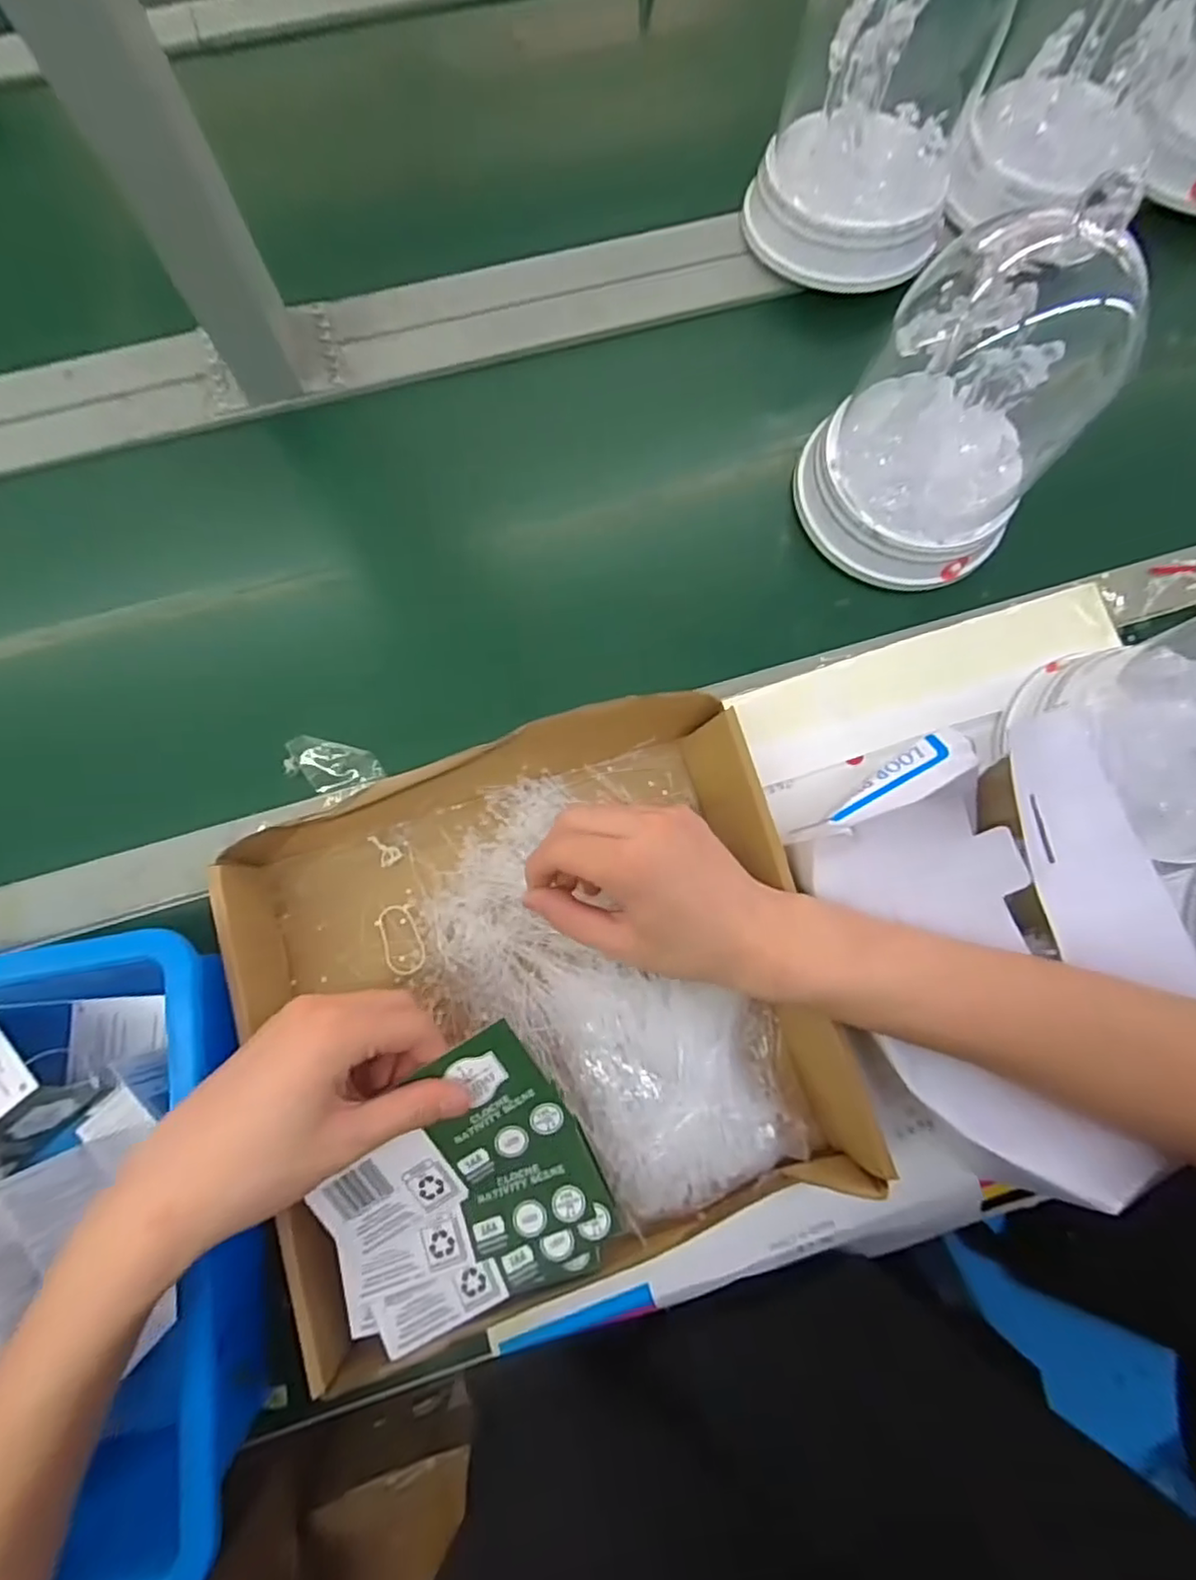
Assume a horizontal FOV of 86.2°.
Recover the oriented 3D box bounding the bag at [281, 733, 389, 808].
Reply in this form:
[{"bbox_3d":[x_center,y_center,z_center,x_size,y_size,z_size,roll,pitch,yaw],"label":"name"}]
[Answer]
[{"bbox_3d":[-0.178,-0.012,0.427,0.062,0.014,0.039,15,78,2],"label":"bag"}]

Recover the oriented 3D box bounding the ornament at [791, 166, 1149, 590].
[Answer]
[{"bbox_3d":[0.225,-0.236,0.384,0.147,0.195,0.132,42,80,7],"label":"ornament"}]

